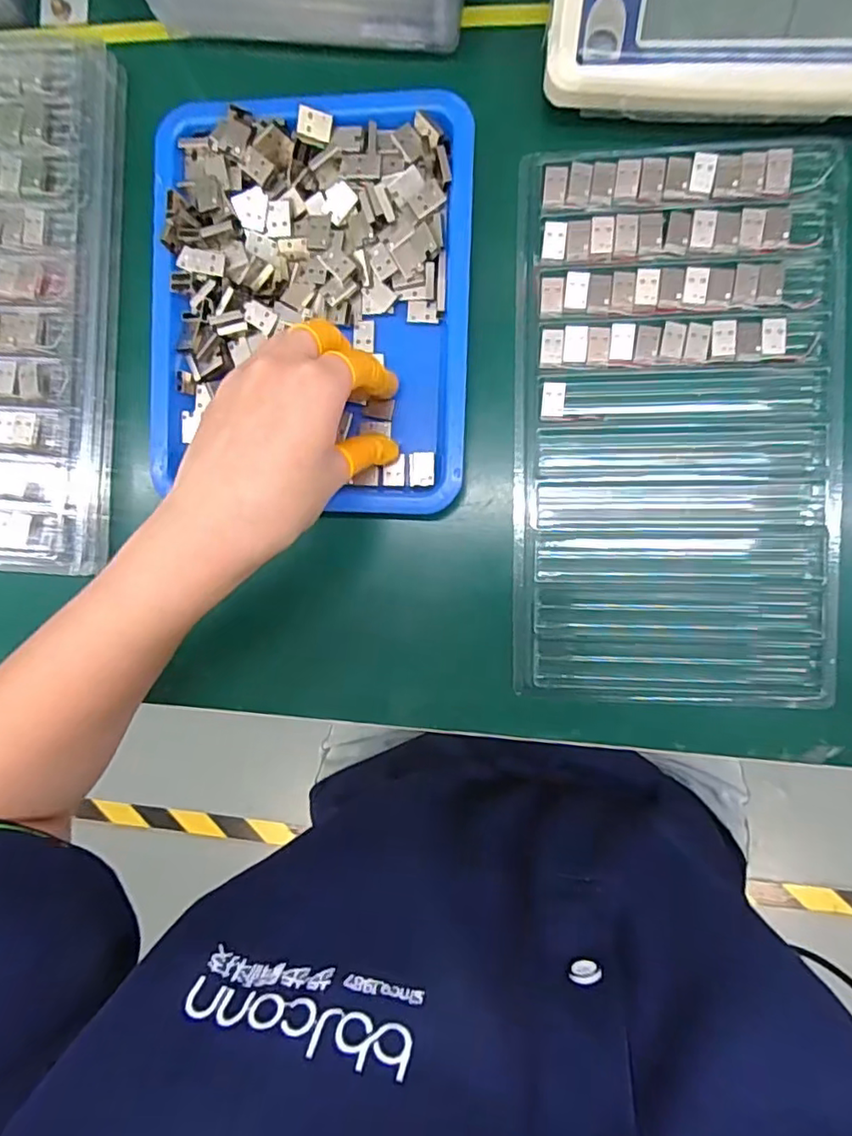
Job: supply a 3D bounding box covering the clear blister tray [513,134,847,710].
[{"bbox_3d":[0.132,-0.073,0.315,0.163,0.015,0.288,0,93,4],"label":"clear blister tray"}]

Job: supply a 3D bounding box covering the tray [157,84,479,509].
[{"bbox_3d":[-0.062,-0.140,0.322,0.171,0.023,0.212,2,93,4],"label":"tray"}]

